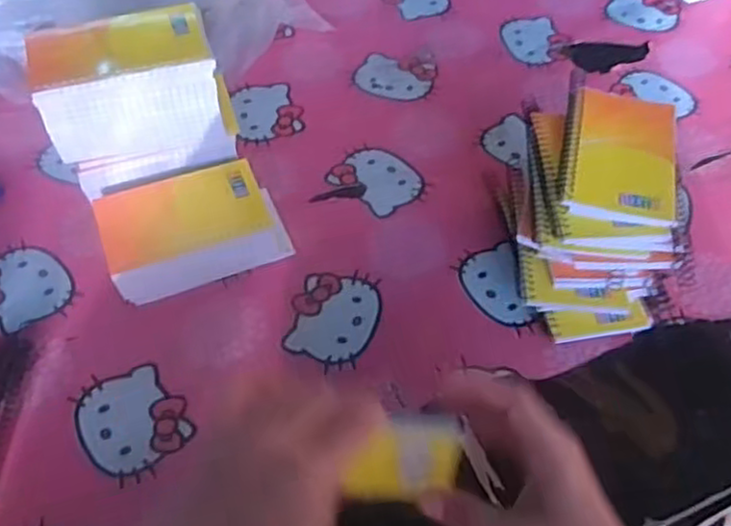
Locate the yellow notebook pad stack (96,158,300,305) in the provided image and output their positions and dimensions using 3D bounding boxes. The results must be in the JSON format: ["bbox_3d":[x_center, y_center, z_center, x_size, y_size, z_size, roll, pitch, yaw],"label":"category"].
[{"bbox_3d":[-0.140,-0.027,0.586,0.144,0.052,0.083,-19,58,-16],"label":"yellow notebook pad stack"}]

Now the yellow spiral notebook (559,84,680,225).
[{"bbox_3d":[0.199,-0.088,0.555,0.082,0.017,0.126,11,55,5],"label":"yellow spiral notebook"}]

